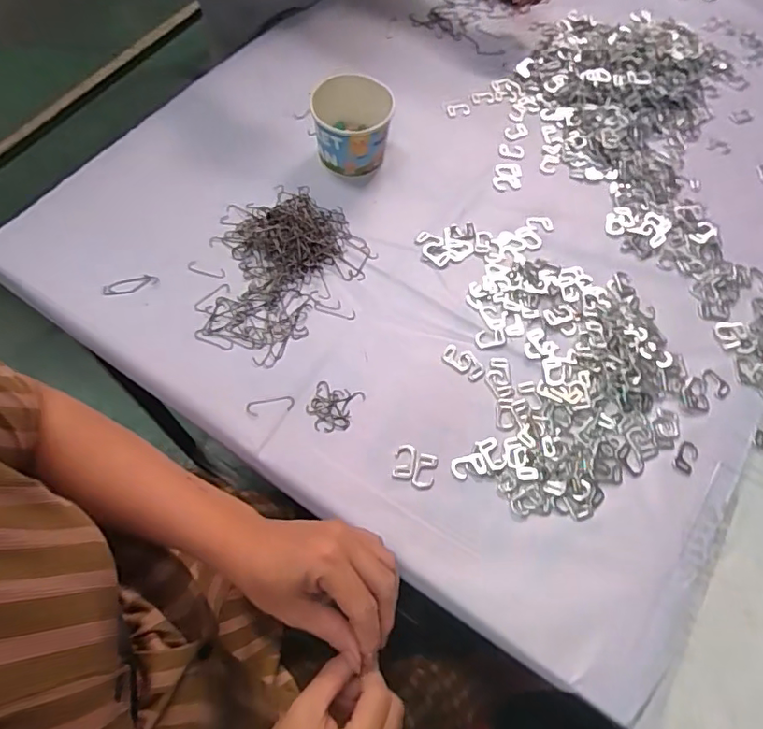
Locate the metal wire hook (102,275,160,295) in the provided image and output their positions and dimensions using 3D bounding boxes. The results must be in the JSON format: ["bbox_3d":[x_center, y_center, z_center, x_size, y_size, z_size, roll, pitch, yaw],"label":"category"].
[{"bbox_3d":[-0.262,-0.083,0.558,0.056,0.004,0.017,-17,66,-10],"label":"metal wire hook"}]

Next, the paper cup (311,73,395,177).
[{"bbox_3d":[-0.032,-0.272,0.619,0.087,0.079,0.083,1,65,-2],"label":"paper cup"}]

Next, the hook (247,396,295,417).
[{"bbox_3d":[-0.105,0.039,0.506,0.044,0.004,0.015,-10,65,-7],"label":"hook"}]

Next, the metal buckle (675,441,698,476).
[{"bbox_3d":[0.286,0.087,0.499,0.018,0.004,0.030,31,67,12],"label":"metal buckle"}]

